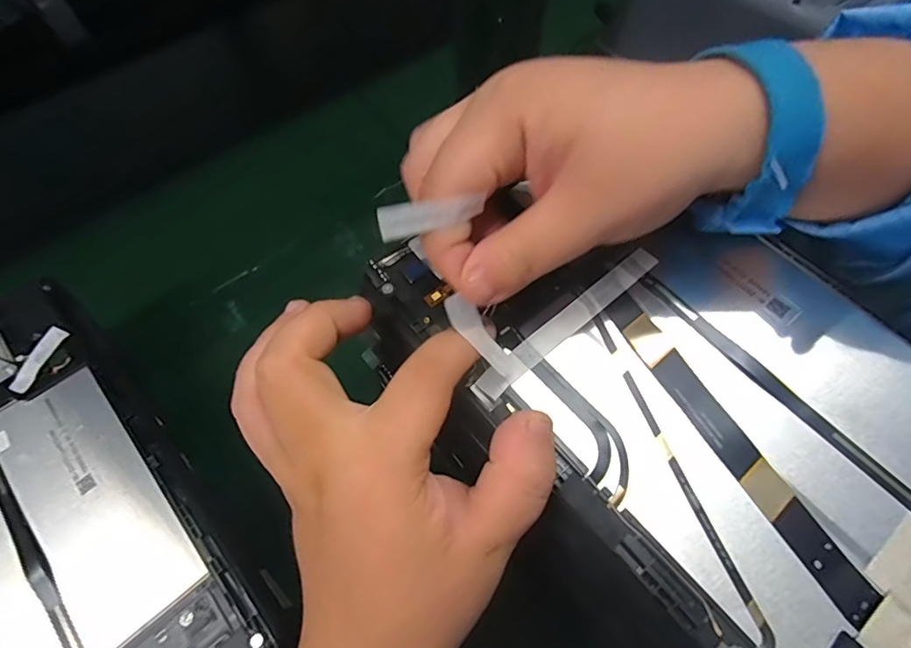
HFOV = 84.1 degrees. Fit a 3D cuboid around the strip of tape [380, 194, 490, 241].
[{"bbox_3d":[-0.009,-0.034,0.158,0.030,0.011,0.004,-13,32,-11],"label":"strip of tape"}]

